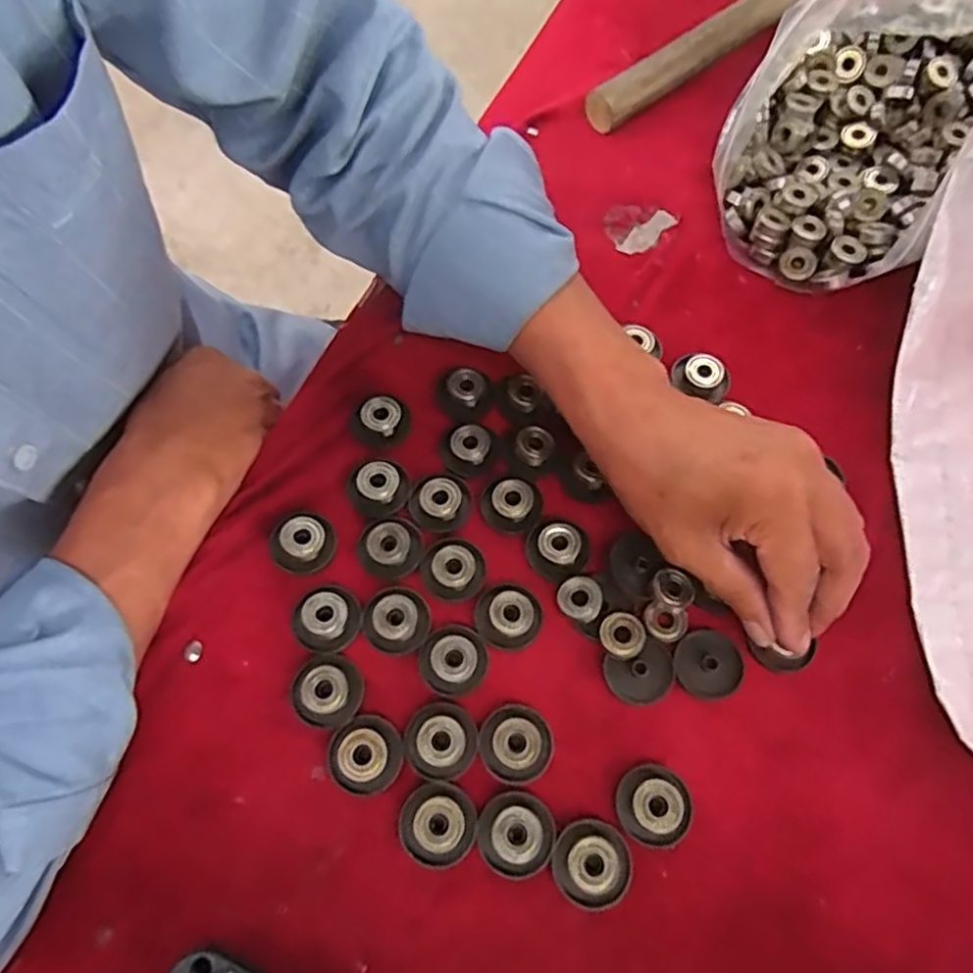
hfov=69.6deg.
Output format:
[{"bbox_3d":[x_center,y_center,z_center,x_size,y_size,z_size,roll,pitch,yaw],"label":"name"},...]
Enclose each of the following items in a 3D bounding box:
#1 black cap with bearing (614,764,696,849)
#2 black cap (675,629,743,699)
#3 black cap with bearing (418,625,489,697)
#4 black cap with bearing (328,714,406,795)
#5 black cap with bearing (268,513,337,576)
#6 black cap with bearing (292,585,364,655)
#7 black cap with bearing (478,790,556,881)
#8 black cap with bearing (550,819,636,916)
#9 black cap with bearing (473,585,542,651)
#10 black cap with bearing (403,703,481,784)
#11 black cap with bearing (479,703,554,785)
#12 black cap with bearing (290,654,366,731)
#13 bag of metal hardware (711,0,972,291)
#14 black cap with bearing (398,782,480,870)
[{"bbox_3d":[0.074,0.140,0.307,0.033,0.011,0.032,1,64,-2],"label":"black cap with bearing"},{"bbox_3d":[0.107,0.085,0.336,0.032,0.006,0.032,1,64,-2],"label":"black cap"},{"bbox_3d":[-0.015,0.082,0.333,0.031,0.009,0.031,1,64,-2],"label":"black cap with bearing"},{"bbox_3d":[-0.054,0.119,0.312,0.033,0.013,0.032,1,64,-2],"label":"black cap with bearing"},{"bbox_3d":[-0.094,0.028,0.354,0.032,0.014,0.029,-17,66,-10],"label":"black cap with bearing"},{"bbox_3d":[-0.077,0.063,0.339,0.031,0.013,0.034,1,64,-2],"label":"black cap with bearing"},{"bbox_3d":[0.013,0.149,0.300,0.032,0.011,0.032,1,64,-2],"label":"black cap with bearing"},{"bbox_3d":[0.045,0.160,0.297,0.033,0.011,0.033,1,64,-2],"label":"black cap with bearing"},{"bbox_3d":[0.010,0.062,0.340,0.032,0.011,0.029,30,67,12],"label":"black cap with bearing"},{"bbox_3d":[-0.021,0.115,0.316,0.033,0.009,0.033,1,64,-2],"label":"black cap with bearing"},{"bbox_3d":[0.014,0.116,0.315,0.033,0.012,0.033,1,64,-2],"label":"black cap with bearing"},{"bbox_3d":[-0.073,0.095,0.323,0.029,0.015,0.031,1,64,-2],"label":"black cap with bearing"},{"bbox_3d":[0.241,-0.253,0.426,0.146,0.128,0.244,27,66,10],"label":"bag of metal hardware"},{"bbox_3d":[-0.021,0.145,0.301,0.033,0.010,0.032,1,64,-2],"label":"black cap with bearing"}]

